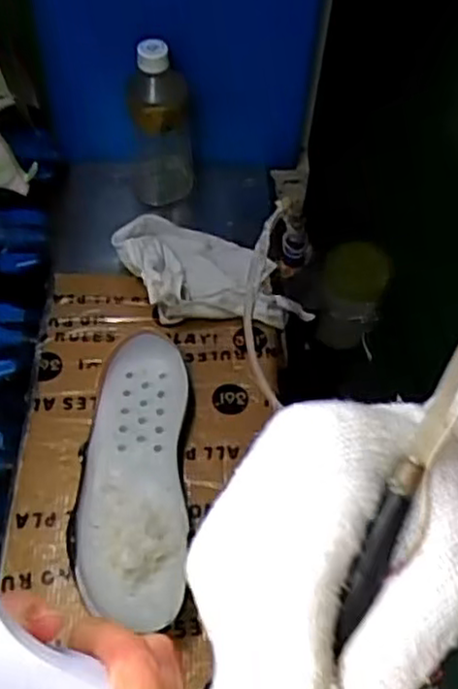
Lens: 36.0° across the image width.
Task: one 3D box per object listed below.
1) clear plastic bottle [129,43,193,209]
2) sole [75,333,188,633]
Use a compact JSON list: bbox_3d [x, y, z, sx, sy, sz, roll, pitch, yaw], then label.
[{"bbox_3d":[-0.073,-0.223,0.725,0.068,0.195,0.067,-4,62,-3],"label":"clear plastic bottle"},{"bbox_3d":[-0.079,0.102,0.593,0.085,0.030,0.246,0,53,-4],"label":"sole"}]

